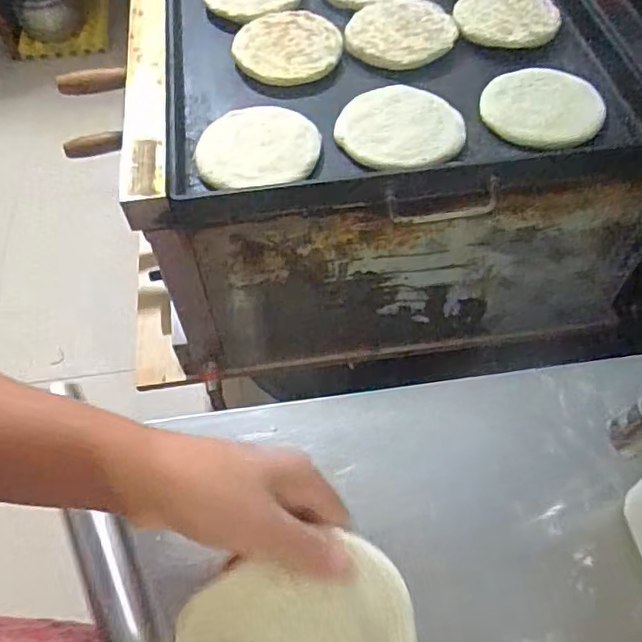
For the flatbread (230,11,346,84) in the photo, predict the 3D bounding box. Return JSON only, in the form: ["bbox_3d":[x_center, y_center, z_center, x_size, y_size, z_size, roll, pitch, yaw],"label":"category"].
[{"bbox_3d":[-0.041,-0.323,0.715,0.123,0.014,0.123,-1,59,1],"label":"flatbread"}]

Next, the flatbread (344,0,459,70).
[{"bbox_3d":[0.095,-0.350,0.728,0.136,0.017,0.136,-1,59,1],"label":"flatbread"}]

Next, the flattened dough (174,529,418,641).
[{"bbox_3d":[-0.011,0.174,0.326,0.122,0.131,0.027,26,23,-4],"label":"flattened dough"}]

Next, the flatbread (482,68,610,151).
[{"bbox_3d":[0.239,-0.235,0.654,0.122,0.012,0.122,-1,59,1],"label":"flatbread"}]

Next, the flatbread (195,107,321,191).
[{"bbox_3d":[-0.064,-0.179,0.617,0.124,0.015,0.106,-13,60,-6],"label":"flatbread"}]

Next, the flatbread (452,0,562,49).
[{"bbox_3d":[0.227,-0.371,0.738,0.123,0.014,0.120,5,60,4],"label":"flatbread"}]

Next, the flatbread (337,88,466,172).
[{"bbox_3d":[0.085,-0.206,0.642,0.133,0.012,0.126,-1,59,1],"label":"flatbread"}]

